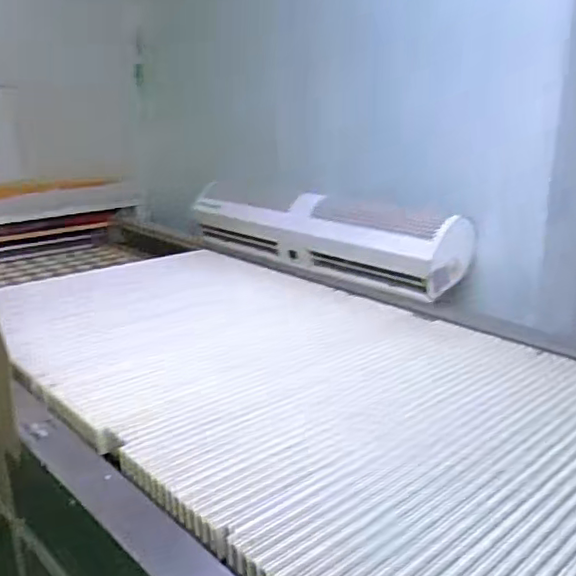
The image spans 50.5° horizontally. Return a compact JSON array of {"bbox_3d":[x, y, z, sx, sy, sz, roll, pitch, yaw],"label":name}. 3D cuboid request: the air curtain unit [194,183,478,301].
[{"bbox_3d":[0.072,-0.163,1.684,0.173,0.196,0.863,-16,24,-42],"label":"air curtain unit"}]

